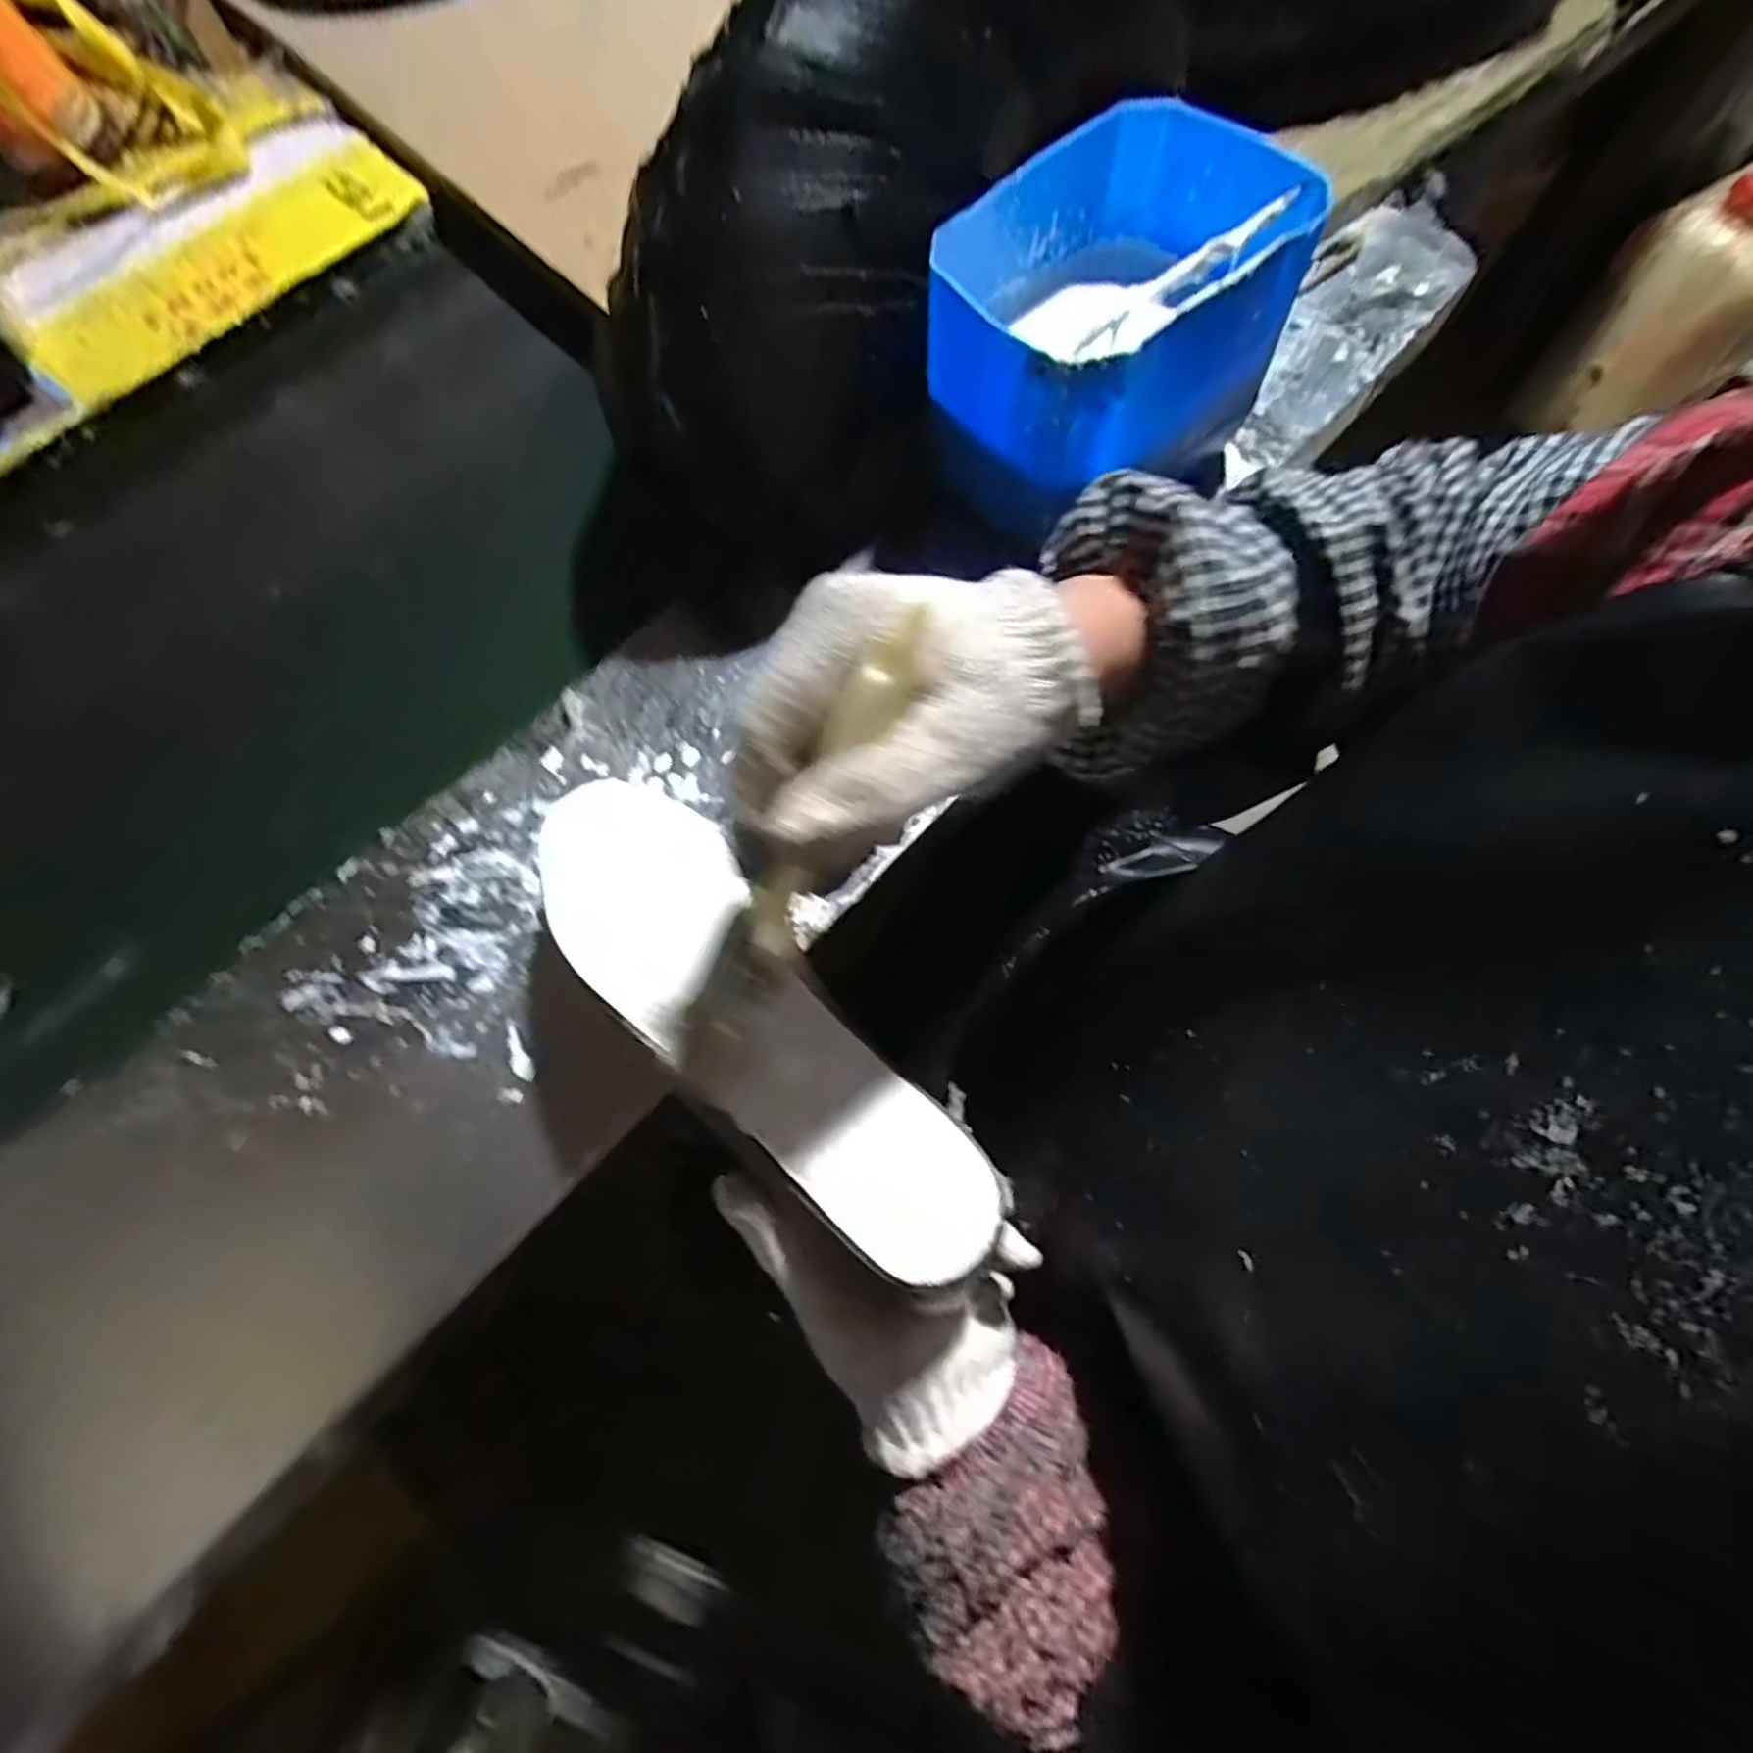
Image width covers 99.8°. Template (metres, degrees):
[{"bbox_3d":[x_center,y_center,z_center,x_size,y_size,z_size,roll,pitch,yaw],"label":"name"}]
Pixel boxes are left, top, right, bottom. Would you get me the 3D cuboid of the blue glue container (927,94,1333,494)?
[{"bbox_3d":[0.128,-0.311,0.407,0.206,0.107,0.147,-38,73,-11],"label":"blue glue container"}]

